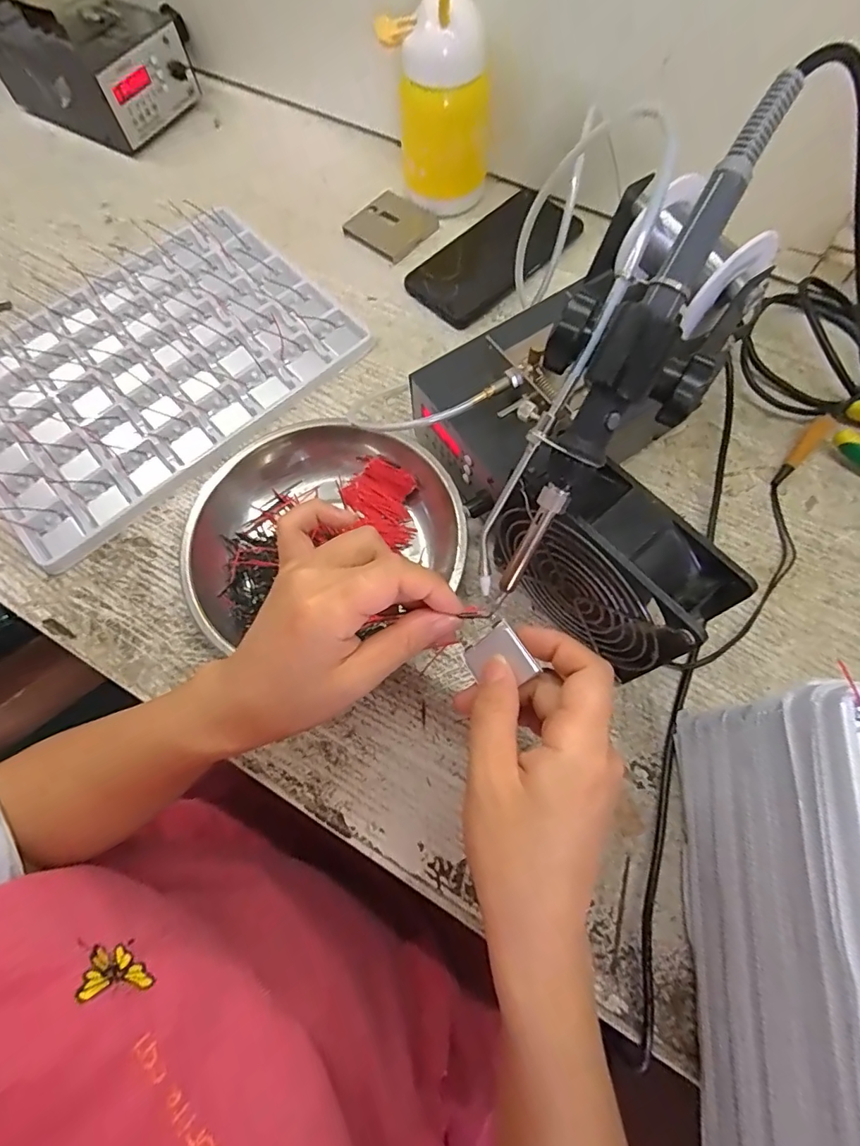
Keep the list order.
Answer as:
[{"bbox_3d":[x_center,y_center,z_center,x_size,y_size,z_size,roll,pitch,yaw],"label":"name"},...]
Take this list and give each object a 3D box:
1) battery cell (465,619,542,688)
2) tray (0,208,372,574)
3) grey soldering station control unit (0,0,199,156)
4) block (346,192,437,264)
[{"bbox_3d":[0.033,0.042,0.246,0.028,0.006,0.030,-39,62,10],"label":"battery cell"},{"bbox_3d":[-0.237,-0.176,0.434,0.308,0.016,0.236,-42,74,-12],"label":"tray"},{"bbox_3d":[-0.362,-0.537,0.541,0.190,0.078,0.115,31,74,12],"label":"grey soldering station control unit"},{"bbox_3d":[-0.036,-0.331,0.488,0.067,0.007,0.070,42,77,15],"label":"block"}]

